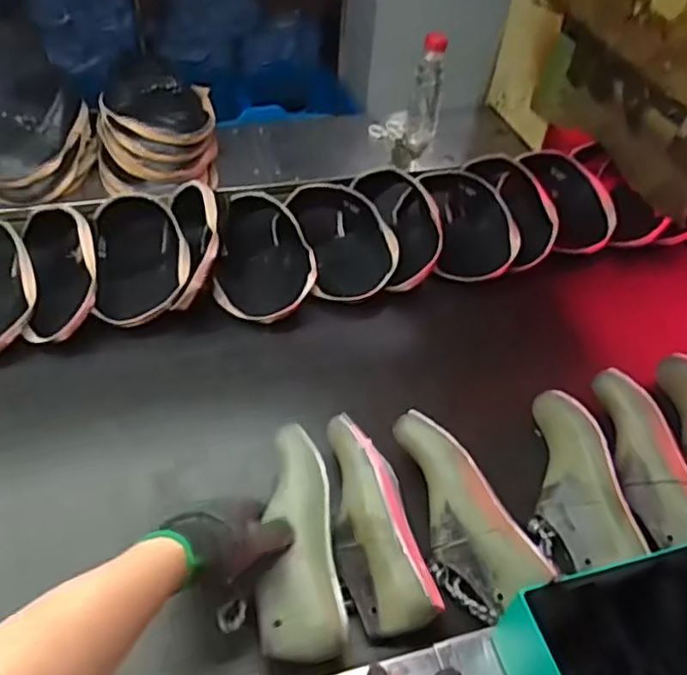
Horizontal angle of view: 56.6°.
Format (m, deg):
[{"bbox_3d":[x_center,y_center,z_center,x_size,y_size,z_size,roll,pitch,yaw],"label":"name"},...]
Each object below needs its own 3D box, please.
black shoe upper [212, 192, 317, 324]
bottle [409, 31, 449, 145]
[{"bbox_3d":[-0.122,-0.140,0.942,0.136,0.081,0.232,-3,46,-10],"label":"black shoe upper"},{"bbox_3d":[0.155,-0.454,1.169,0.050,0.198,0.049,12,46,5],"label":"bottle"}]

